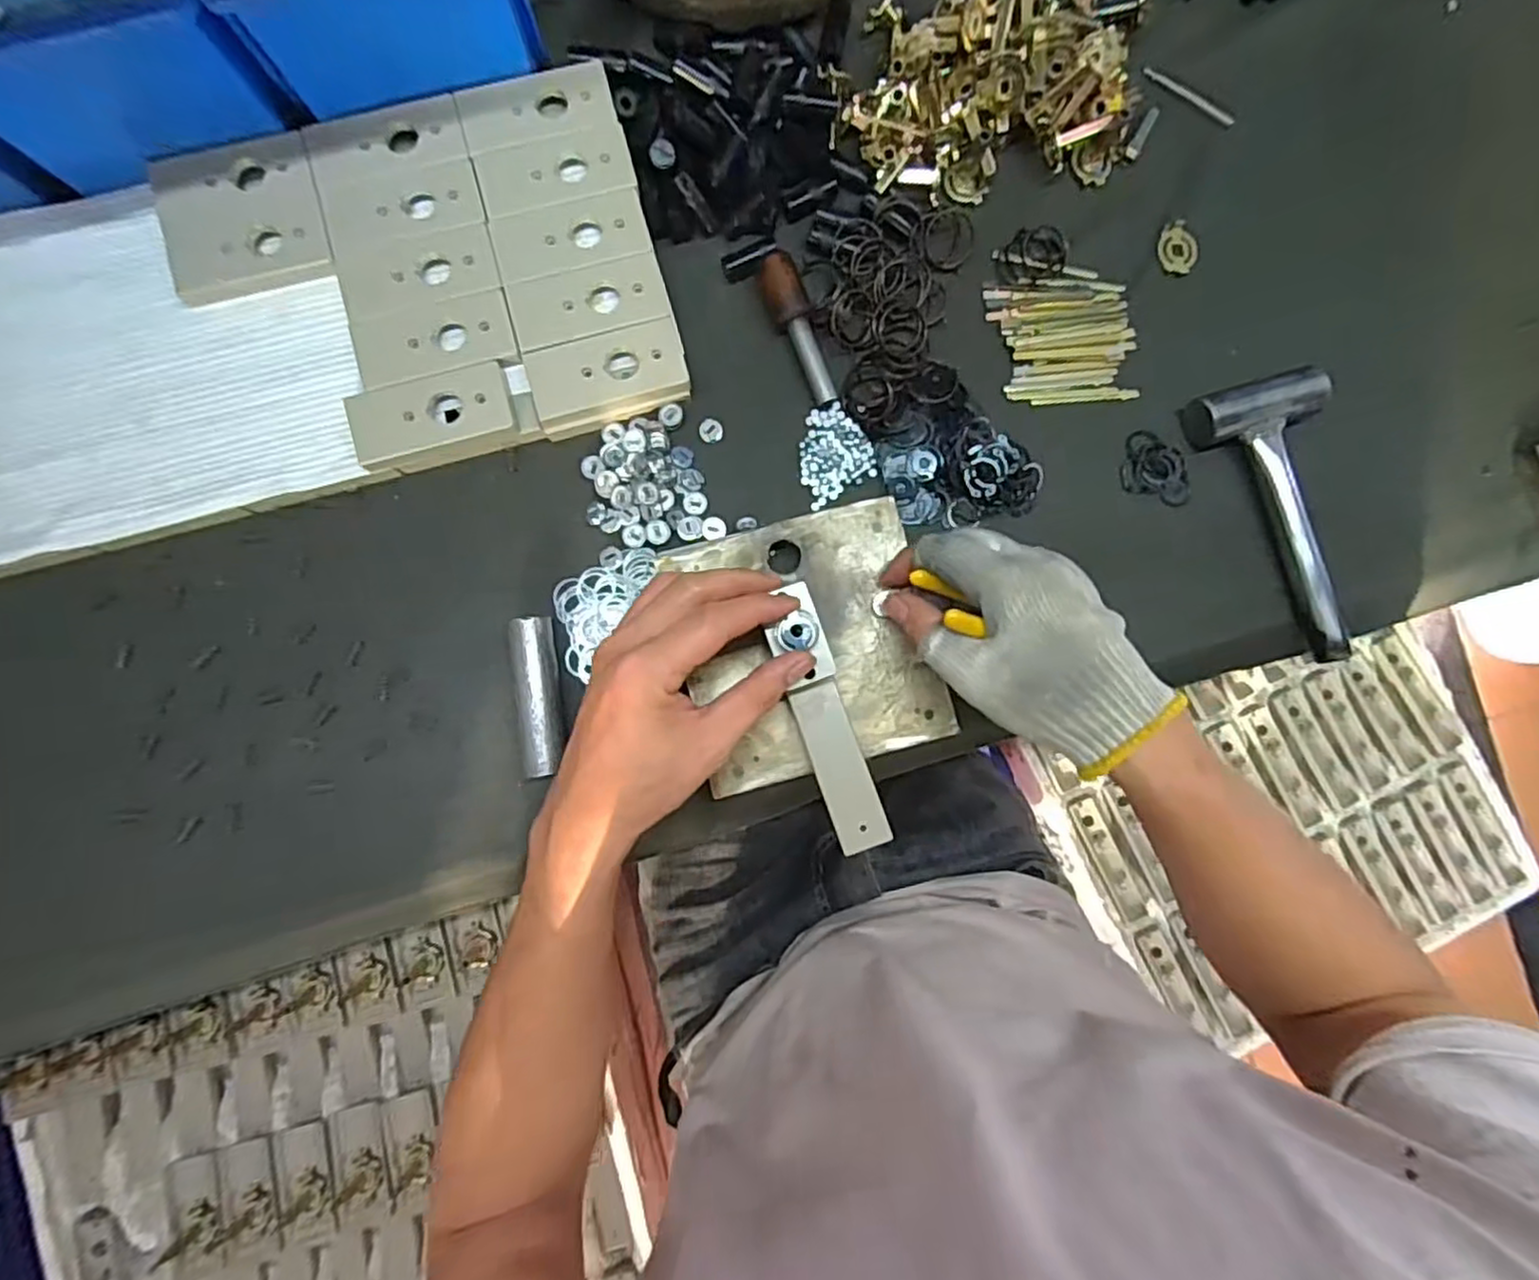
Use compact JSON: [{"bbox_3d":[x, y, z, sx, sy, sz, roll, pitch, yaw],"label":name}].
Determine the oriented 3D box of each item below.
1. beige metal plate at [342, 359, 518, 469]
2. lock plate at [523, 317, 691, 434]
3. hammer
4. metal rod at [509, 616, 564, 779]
[{"bbox_3d":[-0.199,-0.133,0.417,0.092,0.007,0.041,-18,99,-8],"label":"beige metal plate"},{"bbox_3d":[-0.098,-0.162,0.427,0.092,0.014,0.043,-15,90,-2],"label":"lock plate"},{"bbox_3d":[0.323,-0.075,0.437,0.074,0.027,0.174,-17,90,-2],"label":"hammer"},{"bbox_3d":[-0.137,0.033,0.423,0.023,0.027,0.092,-7,89,-2],"label":"metal rod"}]

